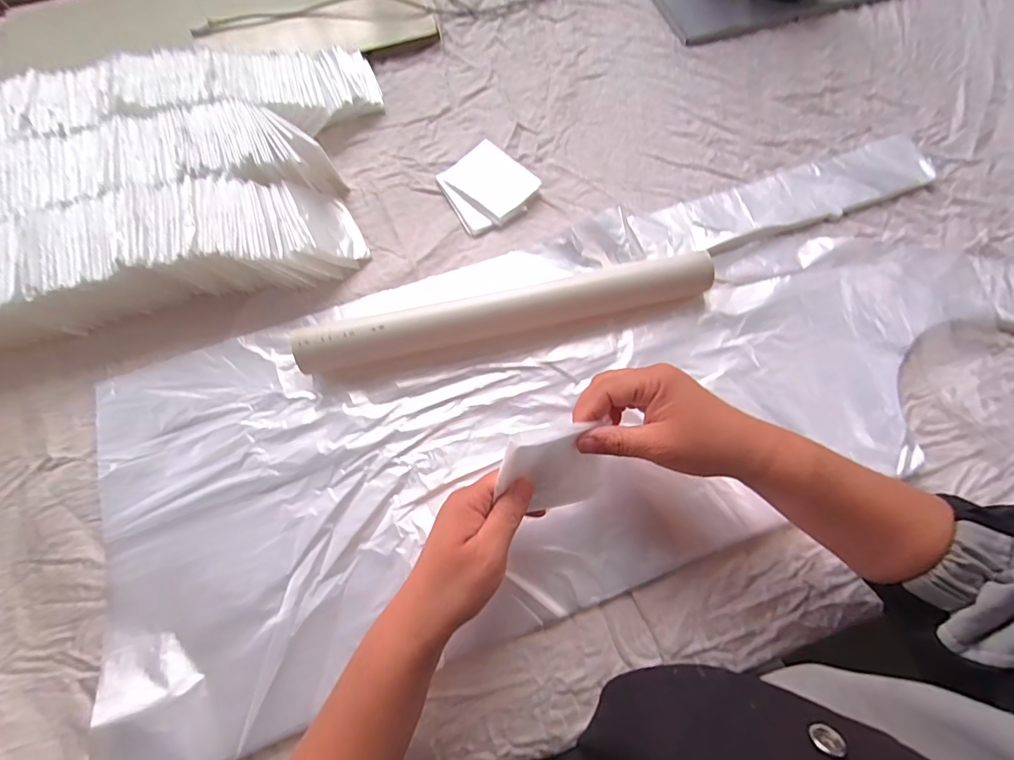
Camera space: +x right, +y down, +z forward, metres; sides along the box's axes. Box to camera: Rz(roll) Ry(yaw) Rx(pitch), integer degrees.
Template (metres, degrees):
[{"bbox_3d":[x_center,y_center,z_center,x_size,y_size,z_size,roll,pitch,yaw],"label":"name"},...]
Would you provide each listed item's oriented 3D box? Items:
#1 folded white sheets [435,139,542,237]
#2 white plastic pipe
[{"bbox_3d":[-0.023,-0.200,0.459,0.086,0.012,0.090,-37,73,-12],"label":"folded white sheets"},{"bbox_3d":[0.003,-0.056,0.385,0.355,0.039,0.033,-13,69,-4],"label":"white plastic pipe"}]

